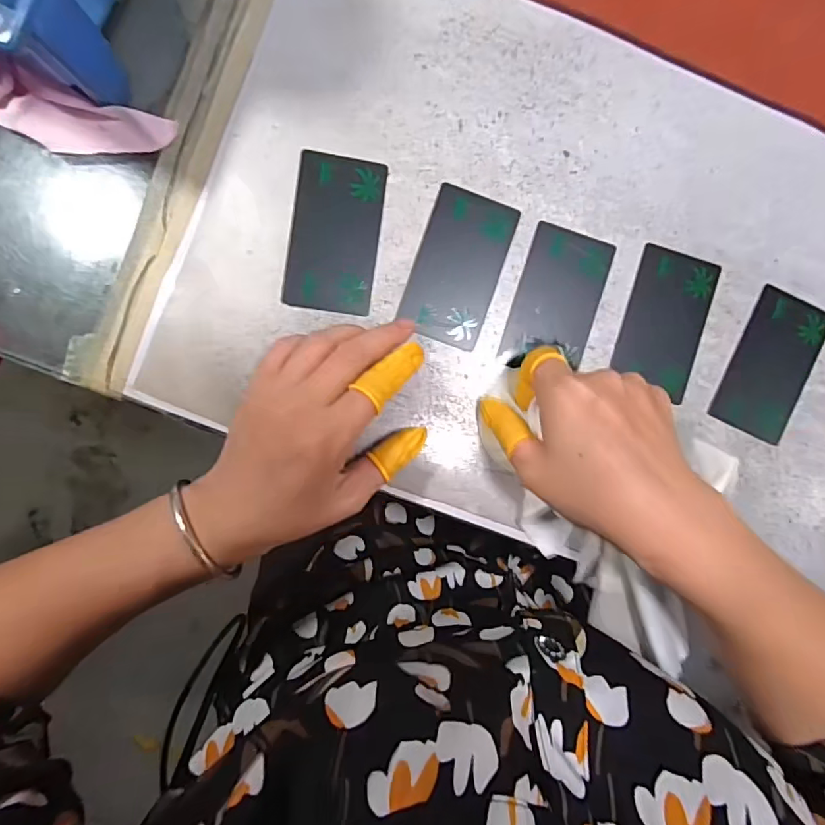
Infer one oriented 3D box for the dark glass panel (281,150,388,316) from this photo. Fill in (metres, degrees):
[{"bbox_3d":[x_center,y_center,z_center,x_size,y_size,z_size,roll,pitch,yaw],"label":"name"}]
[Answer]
[{"bbox_3d":[-0.043,-0.100,0.296,0.049,0.004,0.086,8,91,-4],"label":"dark glass panel"}]

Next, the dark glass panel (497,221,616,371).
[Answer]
[{"bbox_3d":[0.085,-0.066,0.307,0.048,0.004,0.081,17,91,-4],"label":"dark glass panel"}]

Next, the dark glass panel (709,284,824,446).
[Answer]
[{"bbox_3d":[0.218,-0.028,0.316,0.050,0.004,0.086,25,90,-4],"label":"dark glass panel"}]

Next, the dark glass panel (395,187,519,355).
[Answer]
[{"bbox_3d":[0.027,-0.083,0.303,0.048,0.004,0.085,18,91,-4],"label":"dark glass panel"}]

